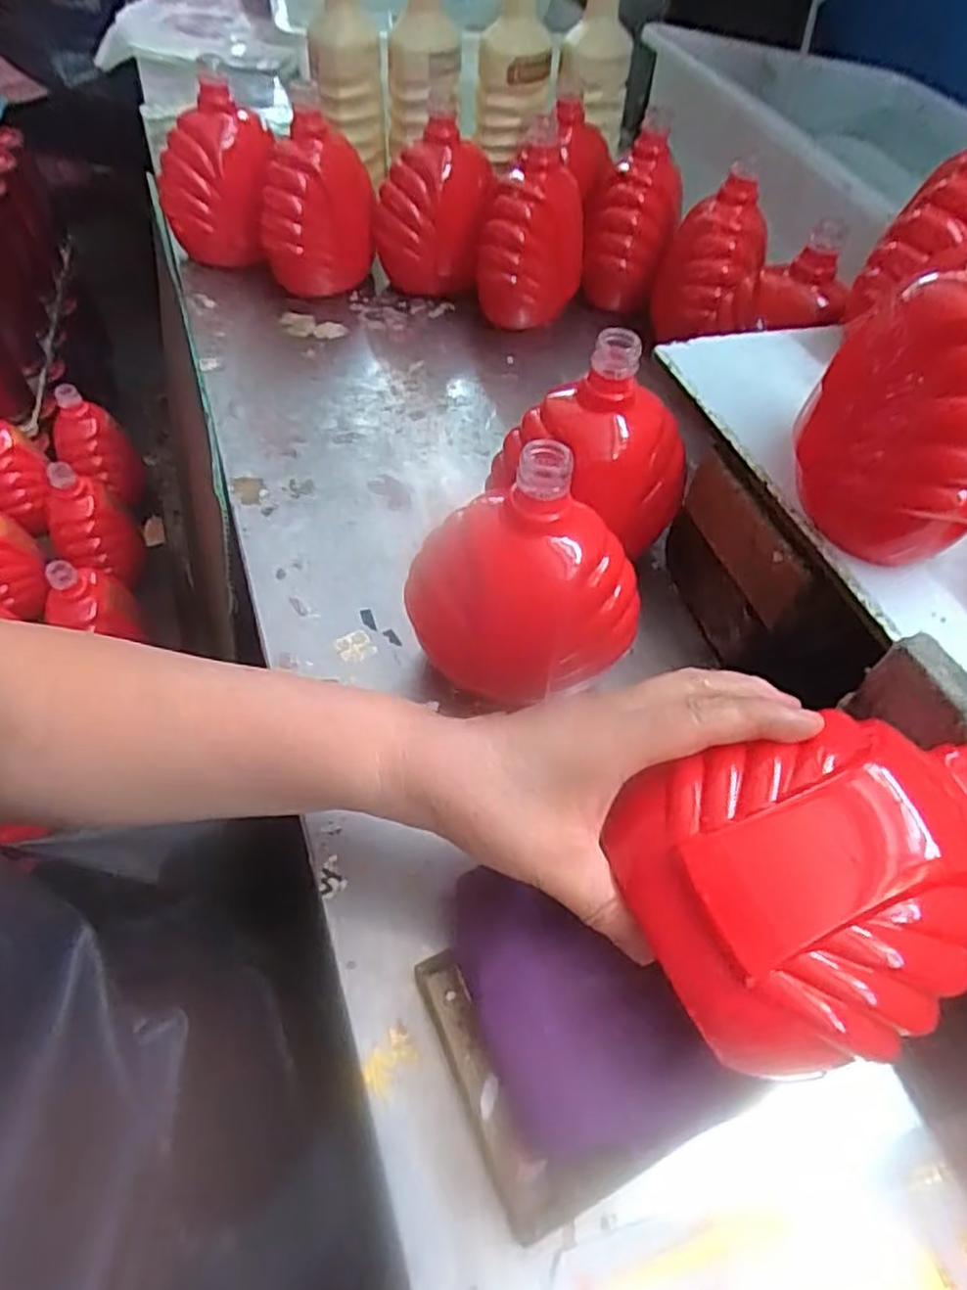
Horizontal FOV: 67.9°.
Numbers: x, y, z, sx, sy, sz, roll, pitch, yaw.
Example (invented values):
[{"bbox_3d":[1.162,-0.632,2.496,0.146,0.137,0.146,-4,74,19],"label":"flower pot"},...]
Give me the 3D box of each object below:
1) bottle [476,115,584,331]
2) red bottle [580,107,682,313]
[{"bbox_3d":[0.047,-0.395,0.698,0.103,0.182,0.076,3,54,-2],"label":"bottle"},{"bbox_3d":[0.146,-0.418,0.708,0.085,0.146,0.065,10,56,5],"label":"red bottle"}]

